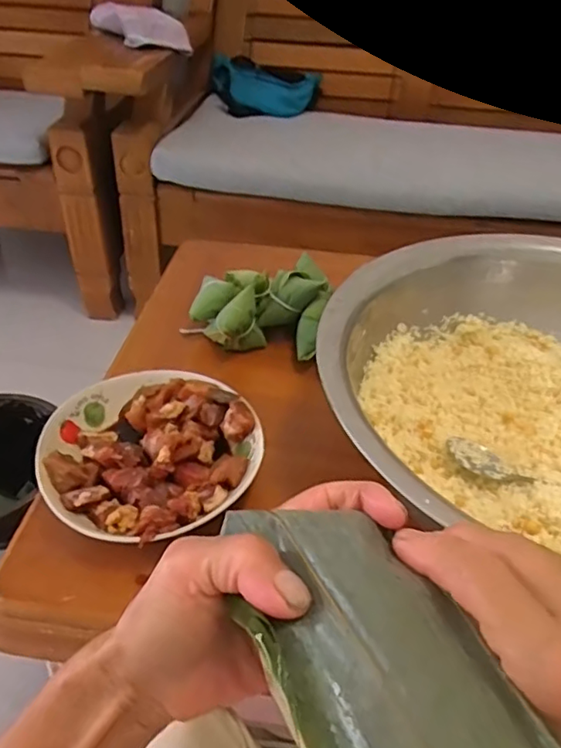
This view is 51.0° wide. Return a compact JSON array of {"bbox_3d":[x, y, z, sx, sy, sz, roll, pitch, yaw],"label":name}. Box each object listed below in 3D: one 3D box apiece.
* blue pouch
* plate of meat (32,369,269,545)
[{"bbox_3d":[-0.043,-0.707,1.456,0.264,0.108,0.096,10,41,9],"label":"blue pouch"},{"bbox_3d":[-0.109,0.060,0.488,0.167,0.034,0.174,-23,46,-27],"label":"plate of meat"}]

